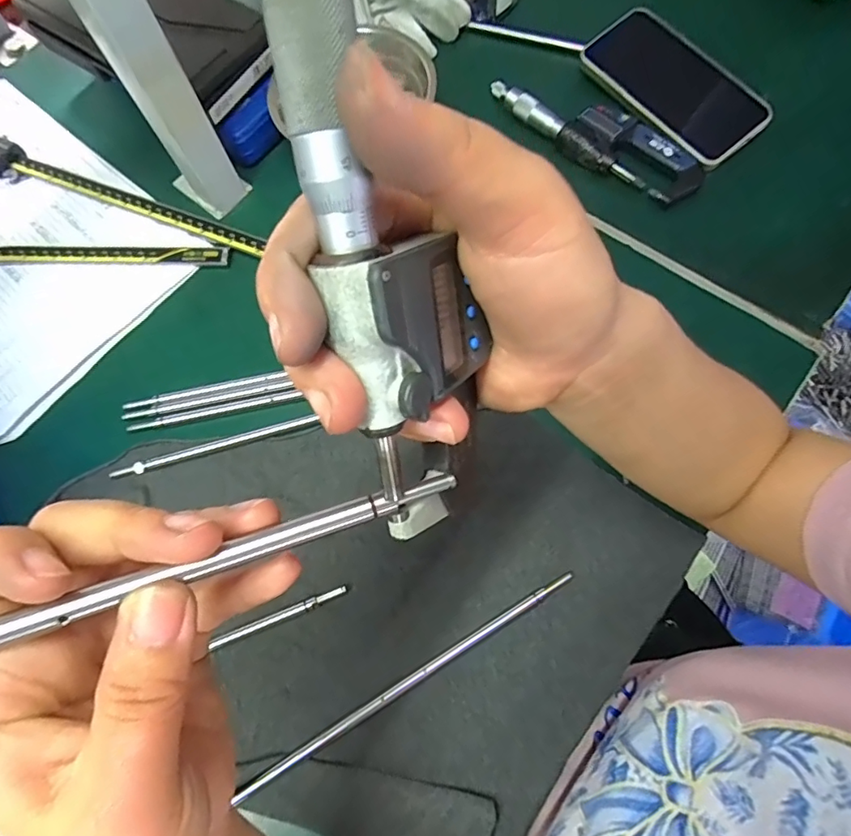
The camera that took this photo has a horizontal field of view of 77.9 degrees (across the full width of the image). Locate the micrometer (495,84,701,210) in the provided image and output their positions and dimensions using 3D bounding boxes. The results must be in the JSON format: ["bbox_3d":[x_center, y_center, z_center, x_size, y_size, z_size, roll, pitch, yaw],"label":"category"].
[{"bbox_3d":[0.140,-0.236,0.436,0.181,0.026,0.053,36,77,13],"label":"micrometer"}]

